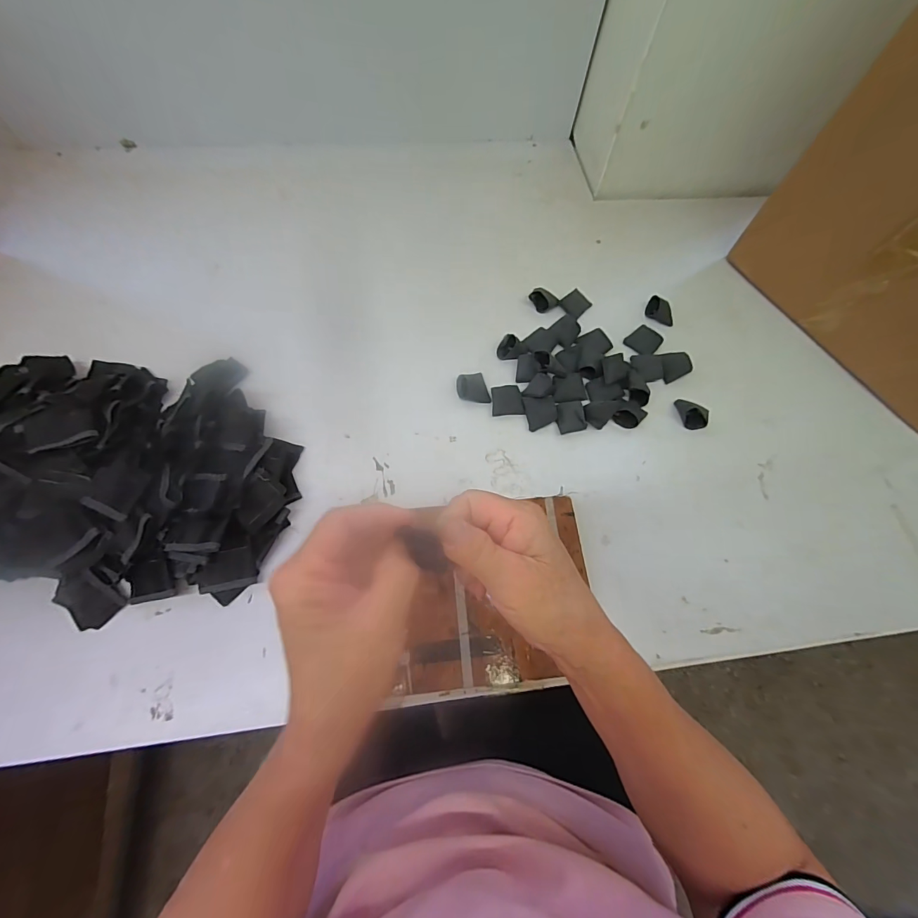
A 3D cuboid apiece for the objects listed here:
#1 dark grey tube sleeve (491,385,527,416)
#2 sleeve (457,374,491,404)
[{"bbox_3d":[0.061,-0.072,0.501,0.038,0.015,0.034,-4,66,-4],"label":"dark grey tube sleeve"},{"bbox_3d":[0.017,-0.089,0.508,0.037,0.019,0.041,-11,67,-8],"label":"sleeve"}]

